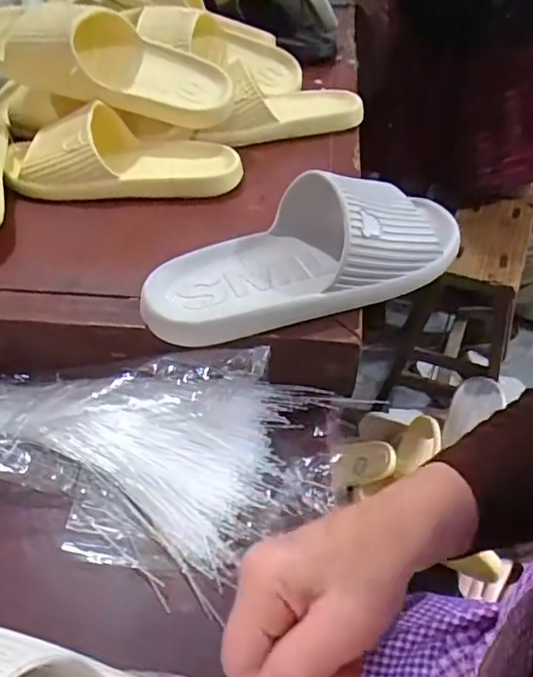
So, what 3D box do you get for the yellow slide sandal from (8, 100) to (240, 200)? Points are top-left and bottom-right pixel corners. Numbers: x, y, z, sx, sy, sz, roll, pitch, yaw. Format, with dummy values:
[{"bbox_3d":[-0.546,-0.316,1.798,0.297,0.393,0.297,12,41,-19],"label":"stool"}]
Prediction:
[{"bbox_3d":[-0.151,-0.187,0.561,0.243,0.064,0.092,-4,42,-3],"label":"yellow slide sandal"}]

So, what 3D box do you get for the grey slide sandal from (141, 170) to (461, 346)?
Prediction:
[{"bbox_3d":[0.032,-0.078,0.433,0.269,0.063,0.109,-15,44,-15],"label":"grey slide sandal"}]

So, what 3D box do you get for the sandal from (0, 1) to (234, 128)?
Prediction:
[{"bbox_3d":[-0.162,-0.292,0.587,0.247,0.079,0.107,11,40,-14],"label":"sandal"}]

